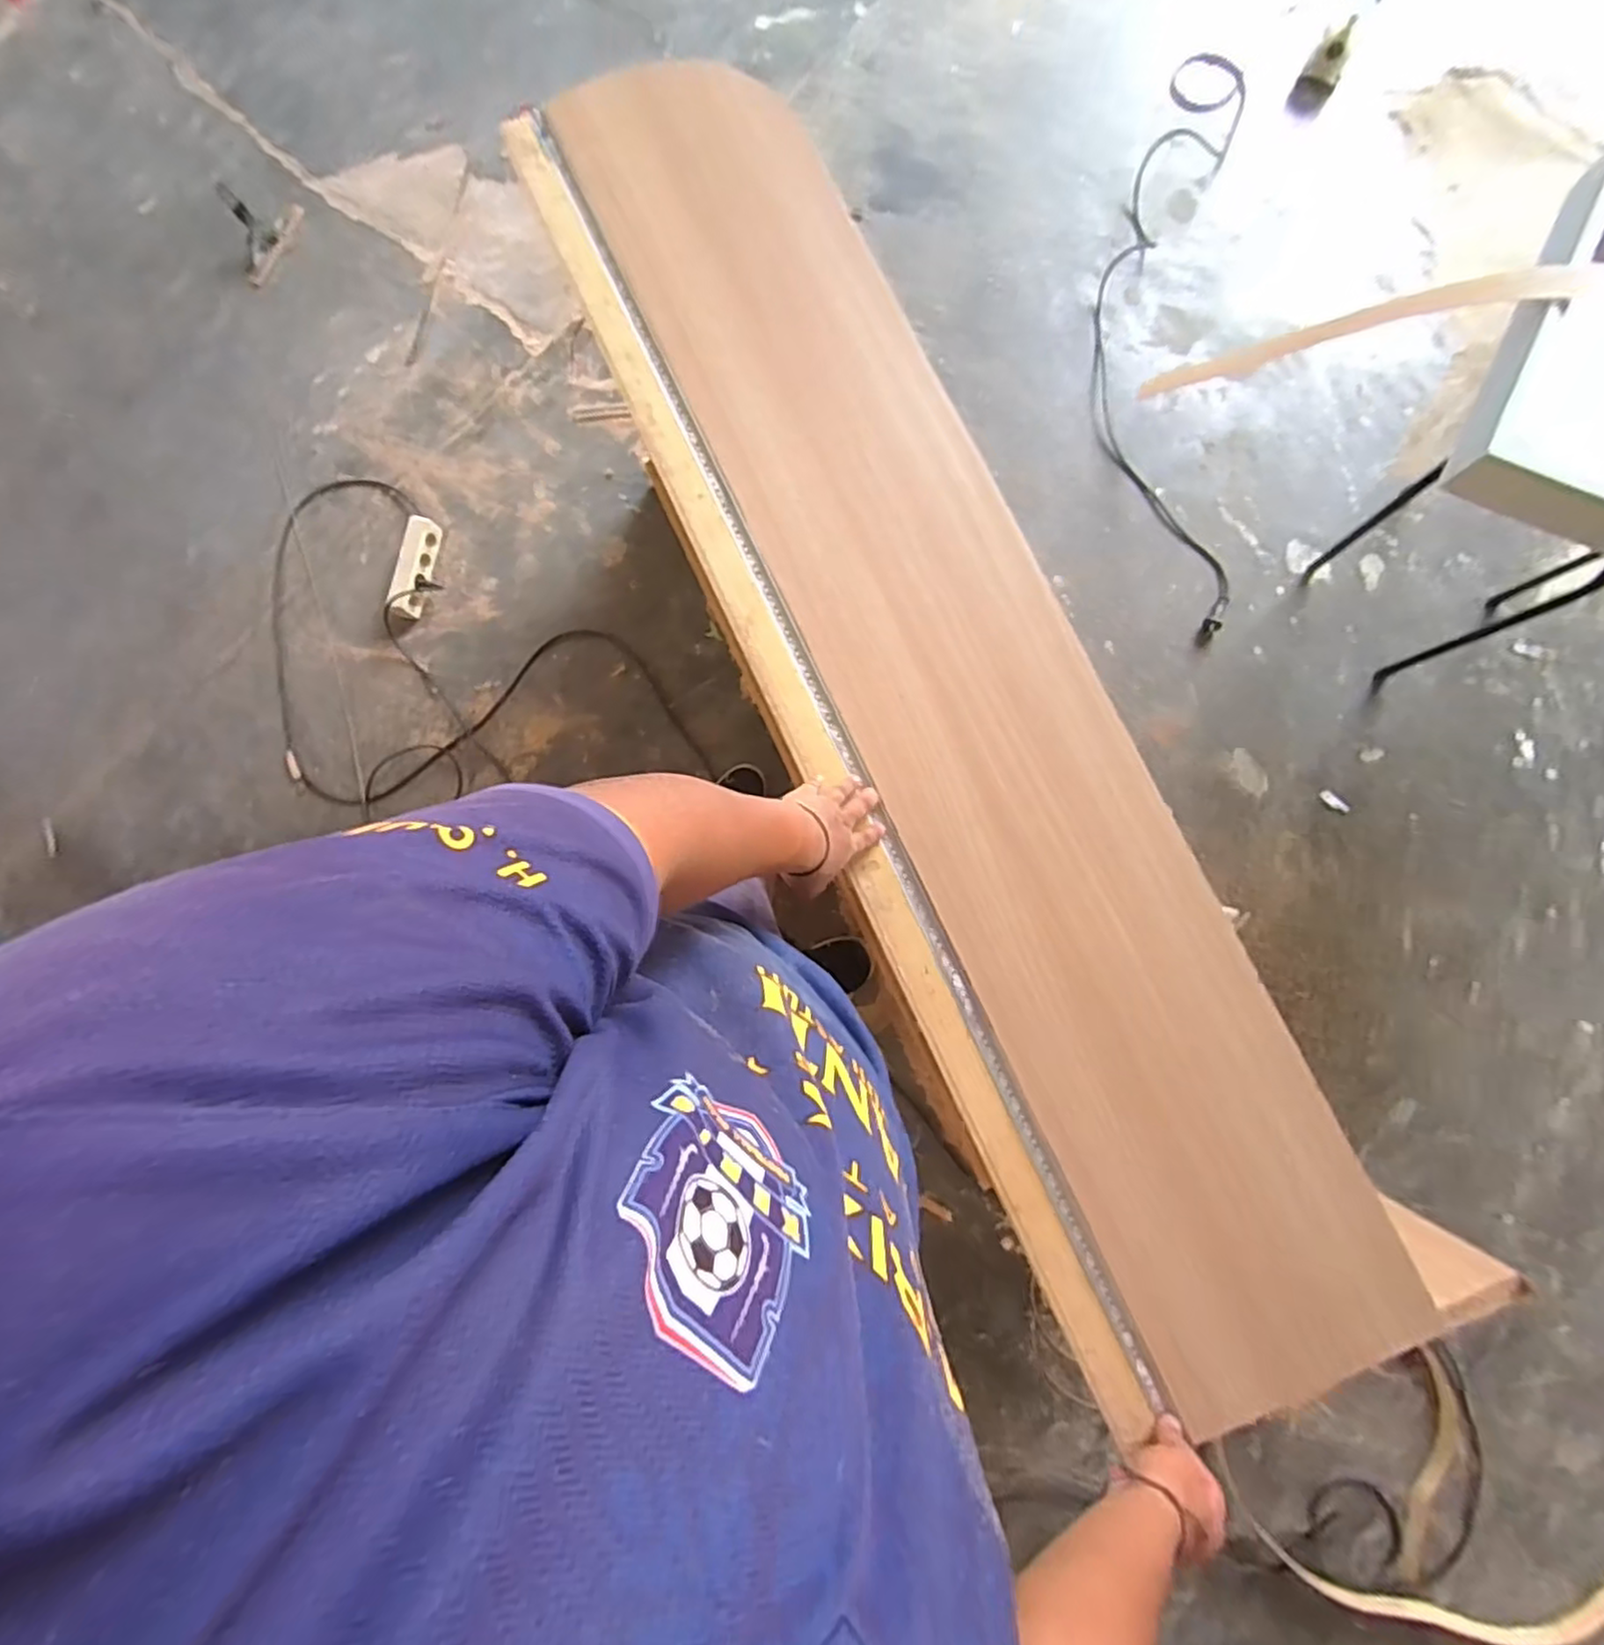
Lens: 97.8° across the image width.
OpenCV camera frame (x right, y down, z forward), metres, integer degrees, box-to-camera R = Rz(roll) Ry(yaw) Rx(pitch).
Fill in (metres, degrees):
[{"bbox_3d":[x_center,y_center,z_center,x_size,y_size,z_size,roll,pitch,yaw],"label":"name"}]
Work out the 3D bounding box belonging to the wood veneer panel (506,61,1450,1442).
[{"bbox_3d":[0.099,-0.167,0.693,0.307,0.031,1.424,-25,82,3],"label":"wood veneer panel"}]

